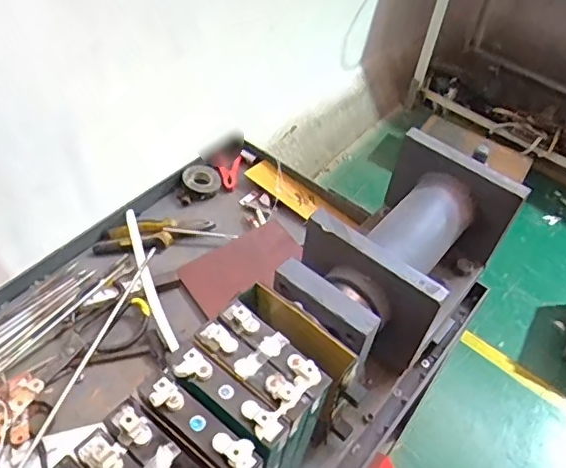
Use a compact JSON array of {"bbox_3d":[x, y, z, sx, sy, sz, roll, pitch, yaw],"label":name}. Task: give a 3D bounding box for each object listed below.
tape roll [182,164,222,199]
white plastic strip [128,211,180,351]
[{"bbox_3d":[-0.162,-0.109,1.116,0.075,0.024,0.084,-4,49,-9],"label":"tape roll"},{"bbox_3d":[-0.227,0.072,0.931,0.025,0.019,0.295,-15,52,-18],"label":"white plastic strip"}]

